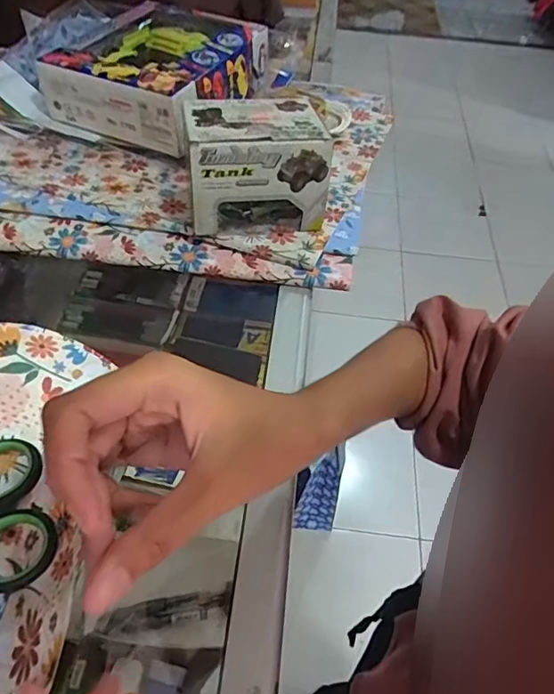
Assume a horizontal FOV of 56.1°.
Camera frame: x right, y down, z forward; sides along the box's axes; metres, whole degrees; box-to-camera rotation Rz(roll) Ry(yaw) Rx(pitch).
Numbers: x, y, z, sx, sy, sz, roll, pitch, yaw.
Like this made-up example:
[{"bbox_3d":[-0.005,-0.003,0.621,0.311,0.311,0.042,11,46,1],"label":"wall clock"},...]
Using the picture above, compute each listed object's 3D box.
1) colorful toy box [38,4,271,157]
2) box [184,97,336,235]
[{"bbox_3d":[-0.127,-0.304,0.582,0.163,0.077,0.187,22,52,13],"label":"colorful toy box"},{"bbox_3d":[-0.019,-0.158,0.464,0.112,0.094,0.092,-5,51,-9],"label":"box"}]

